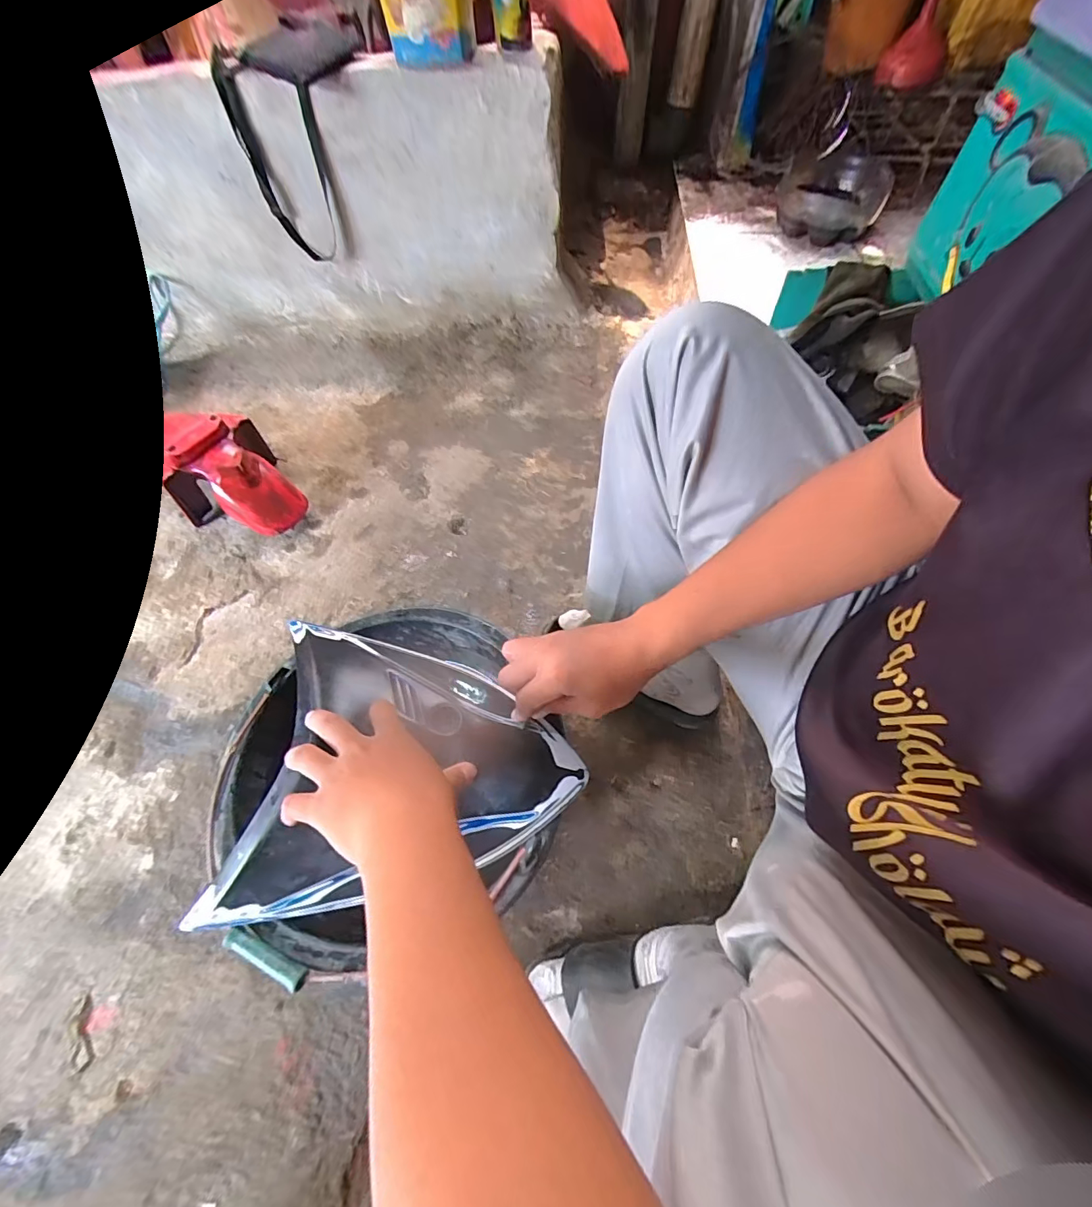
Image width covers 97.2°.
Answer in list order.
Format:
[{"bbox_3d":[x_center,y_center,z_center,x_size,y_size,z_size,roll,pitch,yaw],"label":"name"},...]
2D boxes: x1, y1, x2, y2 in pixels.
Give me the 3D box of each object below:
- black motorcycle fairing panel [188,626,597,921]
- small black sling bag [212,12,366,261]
[{"bbox_3d":[-0.131,0.134,0.436,0.318,0.050,0.257,-2,60,3],"label":"black motorcycle fairing panel"},{"bbox_3d":[-0.457,-0.903,0.966,0.280,0.346,0.053,-10,60,-7],"label":"small black sling bag"}]

